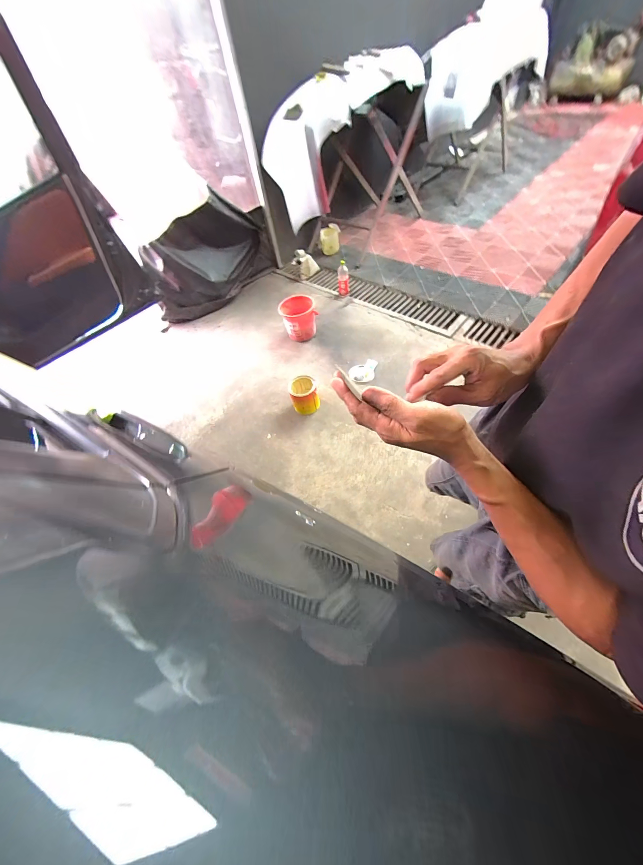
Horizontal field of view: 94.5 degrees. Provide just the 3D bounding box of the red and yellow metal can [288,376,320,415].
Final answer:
[{"bbox_3d":[-0.096,-0.202,1.650,0.147,0.170,0.157,-5,55,7],"label":"red and yellow metal can"}]

